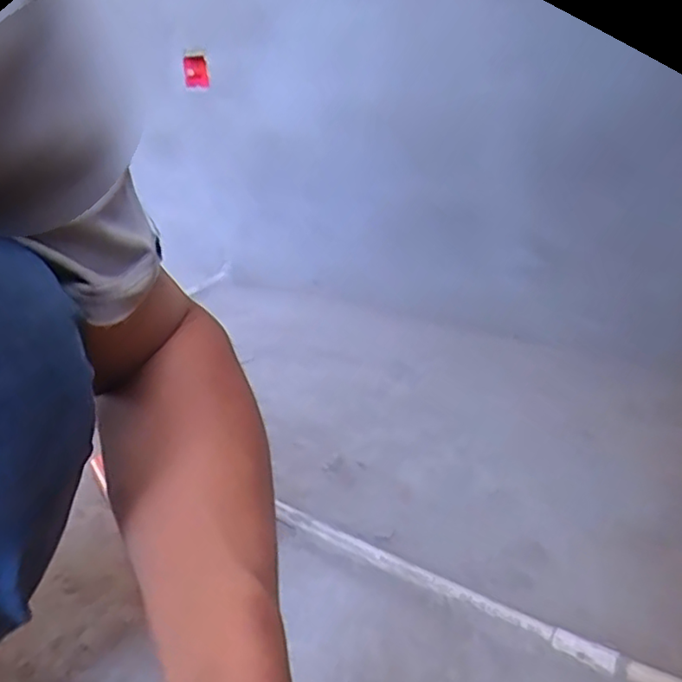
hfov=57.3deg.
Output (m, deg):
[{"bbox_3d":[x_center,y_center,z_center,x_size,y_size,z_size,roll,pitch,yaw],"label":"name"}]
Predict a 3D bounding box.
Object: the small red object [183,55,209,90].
[{"bbox_3d":[-0.331,-0.618,1.432,0.063,0.071,0.009,5,18,22],"label":"small red object"}]

